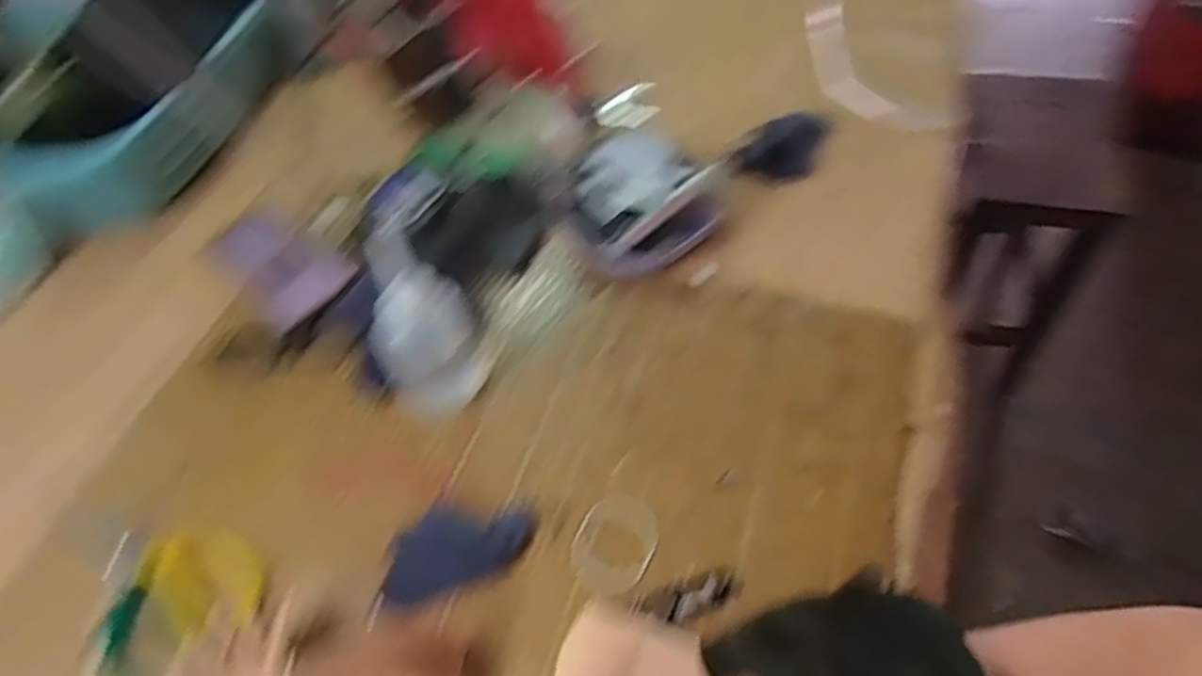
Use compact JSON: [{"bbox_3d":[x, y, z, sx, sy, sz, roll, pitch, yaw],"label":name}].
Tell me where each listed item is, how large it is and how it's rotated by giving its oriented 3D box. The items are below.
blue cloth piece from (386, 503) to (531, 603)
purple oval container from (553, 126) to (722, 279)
[{"bbox_3d":[-0.101,0.144,0.509,0.105,0.016,0.053,-18,54,-10],"label":"blue cloth piece"},{"bbox_3d":[0.033,-0.128,0.663,0.126,0.076,0.112,-31,57,-18],"label":"purple oval container"}]

